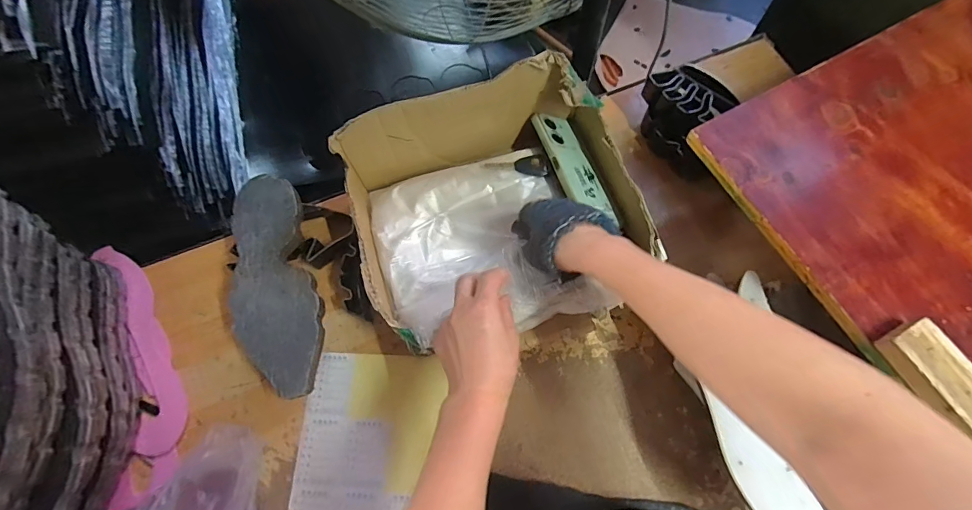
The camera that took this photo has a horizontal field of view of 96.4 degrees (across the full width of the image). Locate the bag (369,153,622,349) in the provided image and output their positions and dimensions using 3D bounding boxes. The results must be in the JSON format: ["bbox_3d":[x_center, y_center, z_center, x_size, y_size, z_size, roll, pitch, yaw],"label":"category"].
[{"bbox_3d":[-0.009,-0.017,0.483,0.218,0.067,0.227,-18,71,-4],"label":"bag"}]

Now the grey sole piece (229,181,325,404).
[{"bbox_3d":[-0.241,0.031,0.490,0.090,0.019,0.254,-19,70,-5],"label":"grey sole piece"}]

